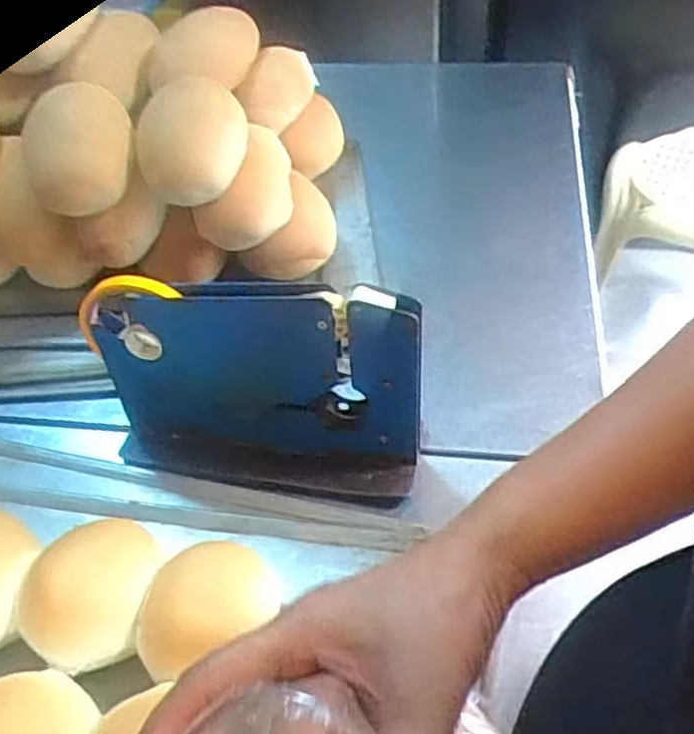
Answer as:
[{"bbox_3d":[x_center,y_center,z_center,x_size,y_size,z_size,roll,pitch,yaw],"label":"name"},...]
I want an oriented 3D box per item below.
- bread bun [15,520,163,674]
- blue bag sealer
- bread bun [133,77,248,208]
[{"bbox_3d":[-0.153,0.135,0.445,0.069,0.042,0.085,3,48,9],"label":"bread bun"},{"bbox_3d":[-0.064,0.017,0.482,0.218,0.144,0.051,5,47,9],"label":"blue bag sealer"},{"bbox_3d":[-0.117,-0.176,0.601,0.087,0.058,0.118,-25,64,12],"label":"bread bun"}]

